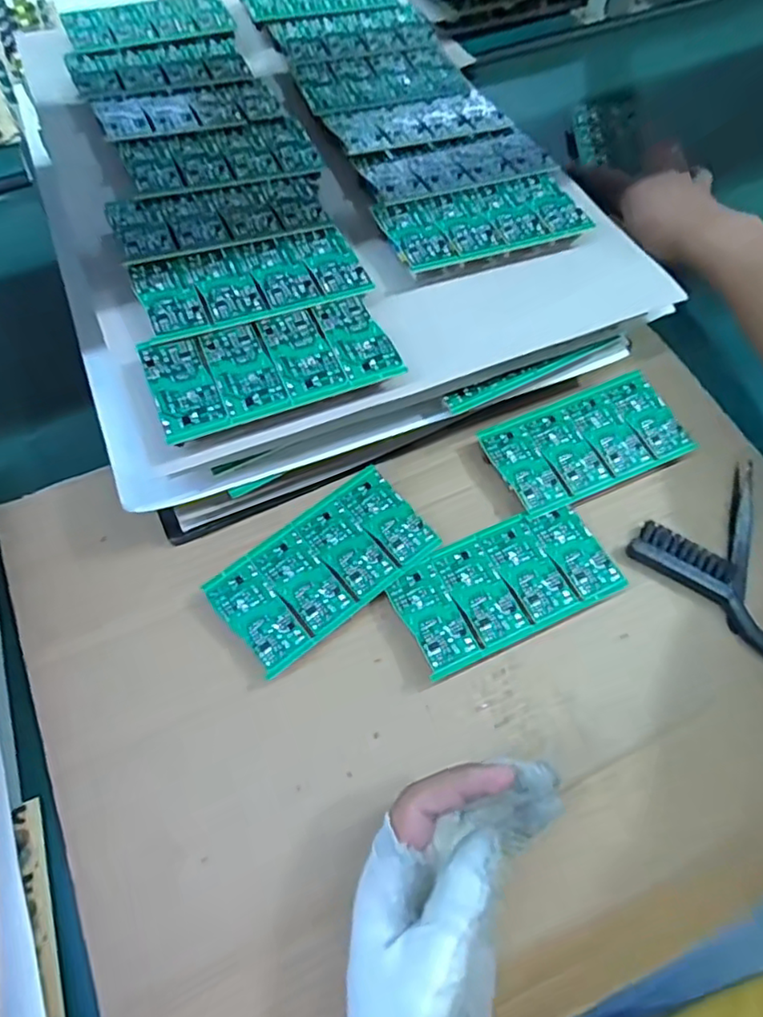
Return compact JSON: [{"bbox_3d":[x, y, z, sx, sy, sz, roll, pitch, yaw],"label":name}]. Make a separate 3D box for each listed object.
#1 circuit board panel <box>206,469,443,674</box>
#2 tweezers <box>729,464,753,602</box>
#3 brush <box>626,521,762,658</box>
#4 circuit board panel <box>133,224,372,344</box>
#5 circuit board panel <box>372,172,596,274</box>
[{"bbox_3d":[-0.037,0.034,0.374,0.133,0.004,0.072,-37,71,-16],"label":"circuit board panel"},{"bbox_3d":[0.241,0.010,0.393,0.010,0.006,0.102,17,69,7],"label":"tweezers"},{"bbox_3d":[0.233,0.069,0.370,0.033,0.015,0.167,-43,74,-16],"label":"brush"},{"bbox_3d":[-0.079,-0.143,0.360,0.132,0.011,0.064,-20,65,-9],"label":"circuit board panel"},{"bbox_3d":[0.069,-0.196,0.402,0.135,0.016,0.063,-18,65,-9],"label":"circuit board panel"}]

